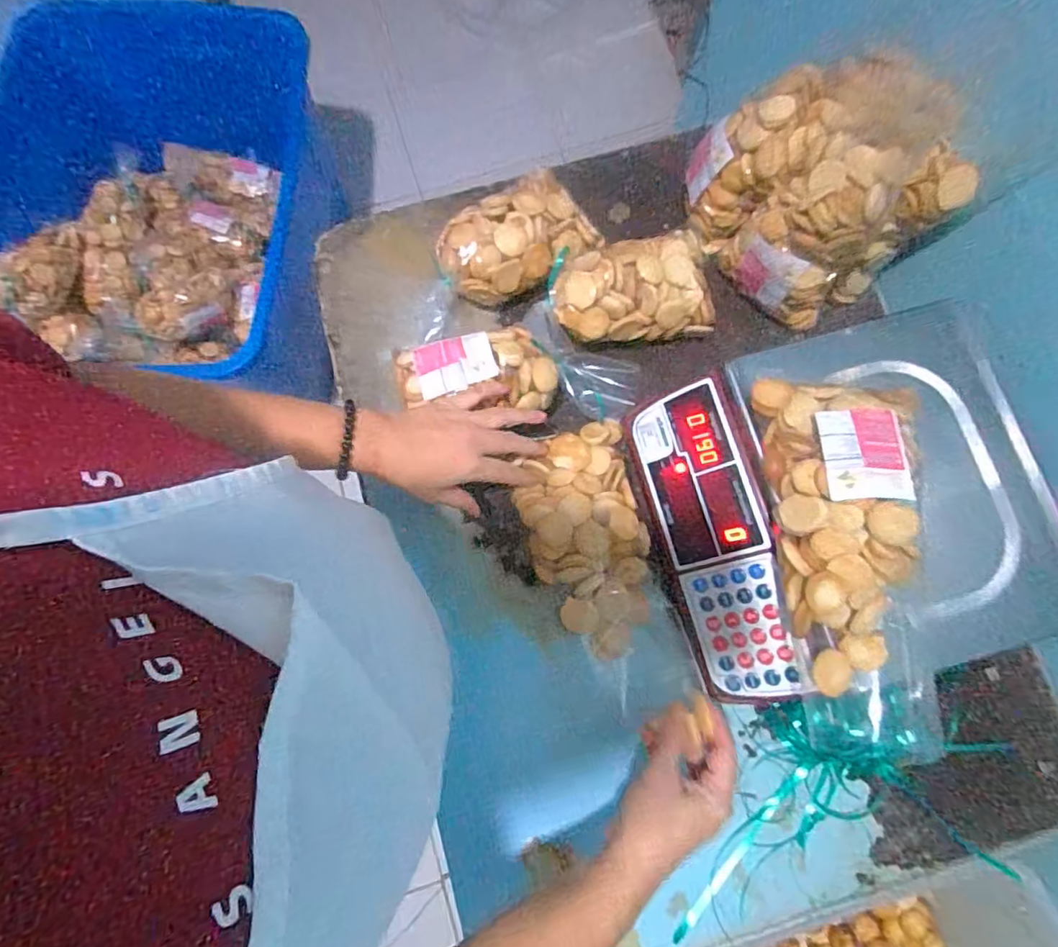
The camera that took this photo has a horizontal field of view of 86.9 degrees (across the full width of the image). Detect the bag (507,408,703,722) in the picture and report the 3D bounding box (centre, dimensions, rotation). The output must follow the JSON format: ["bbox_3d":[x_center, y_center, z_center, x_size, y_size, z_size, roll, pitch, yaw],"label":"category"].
[{"bbox_3d":[0.068,0.086,0.539,0.118,0.046,0.256,-18,86,-4],"label":"bag"}]

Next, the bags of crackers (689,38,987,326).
[{"bbox_3d":[0.281,-0.277,0.544,0.168,0.153,0.190,-27,80,-6],"label":"bags of crackers"}]

